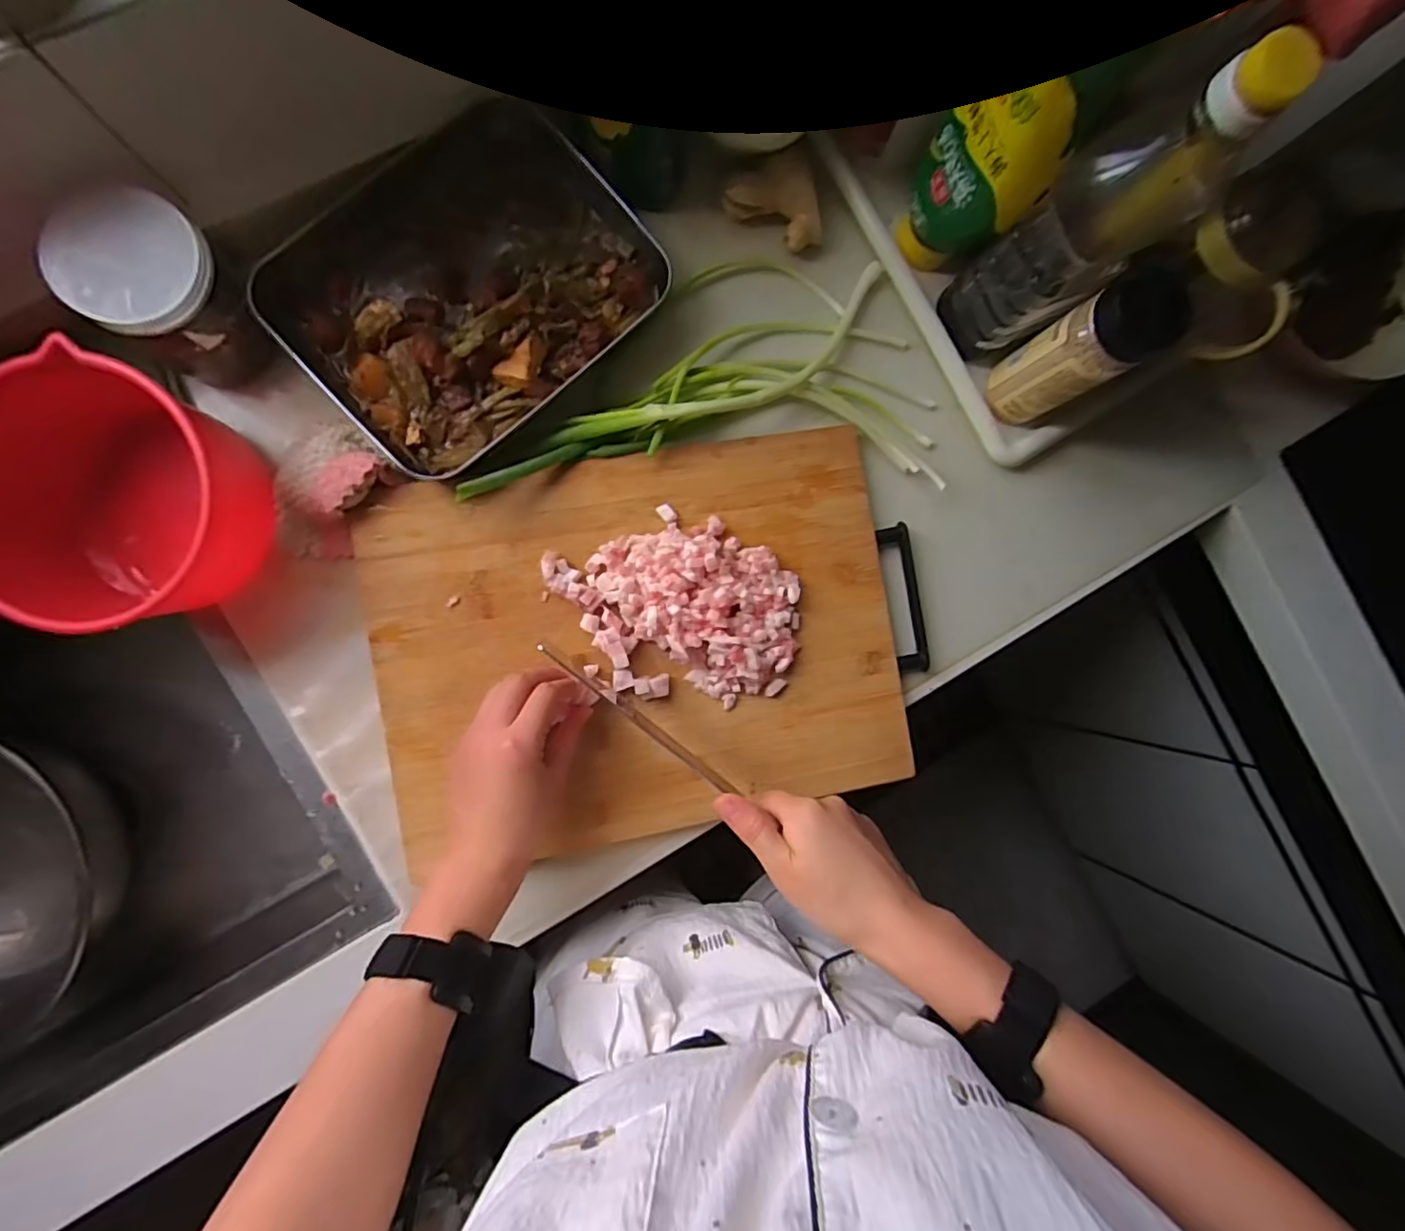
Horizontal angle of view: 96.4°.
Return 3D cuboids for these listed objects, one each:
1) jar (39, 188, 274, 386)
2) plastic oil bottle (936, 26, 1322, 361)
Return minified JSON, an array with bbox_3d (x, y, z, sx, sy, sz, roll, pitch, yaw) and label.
[{"bbox_3d":[-0.352,-0.211,0.420,0.083,0.113,0.079,0,88,-7],"label":"jar"},{"bbox_3d":[0.254,-0.254,0.425,0.060,0.248,0.071,-37,93,-7],"label":"plastic oil bottle"}]

